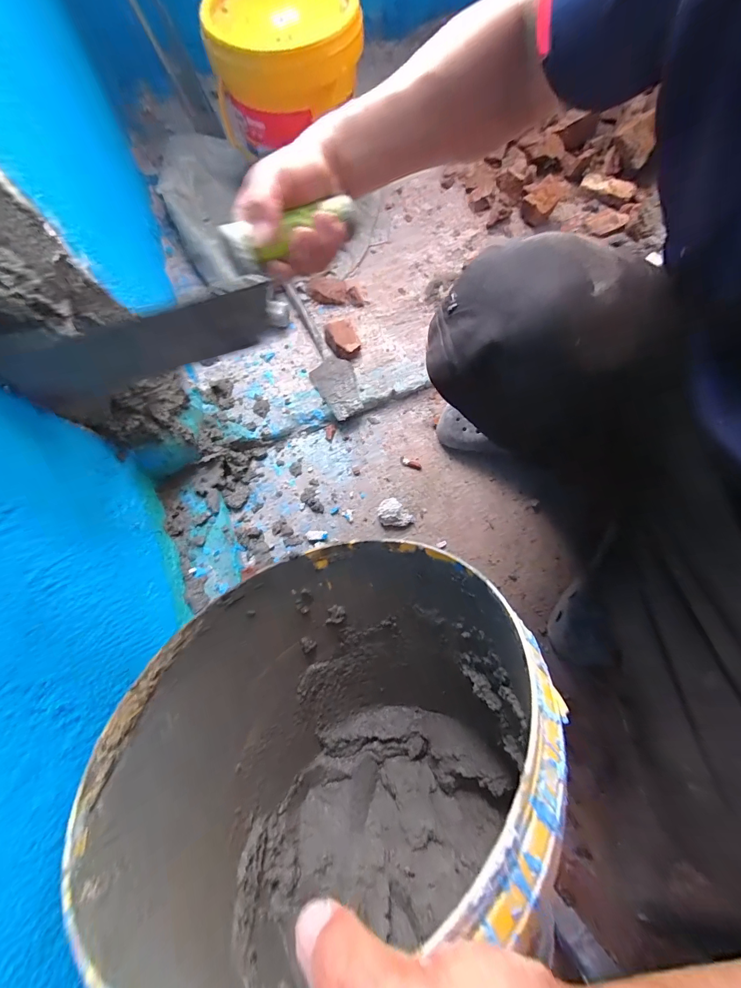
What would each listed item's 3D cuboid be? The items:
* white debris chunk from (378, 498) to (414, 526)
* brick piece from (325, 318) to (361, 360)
[{"bbox_3d":[0.037,0.035,0.632,0.045,0.019,0.057,-41,77,-10],"label":"white debris chunk"},{"bbox_3d":[-0.053,-0.288,0.696,0.056,0.026,0.086,-18,74,-4],"label":"brick piece"}]

